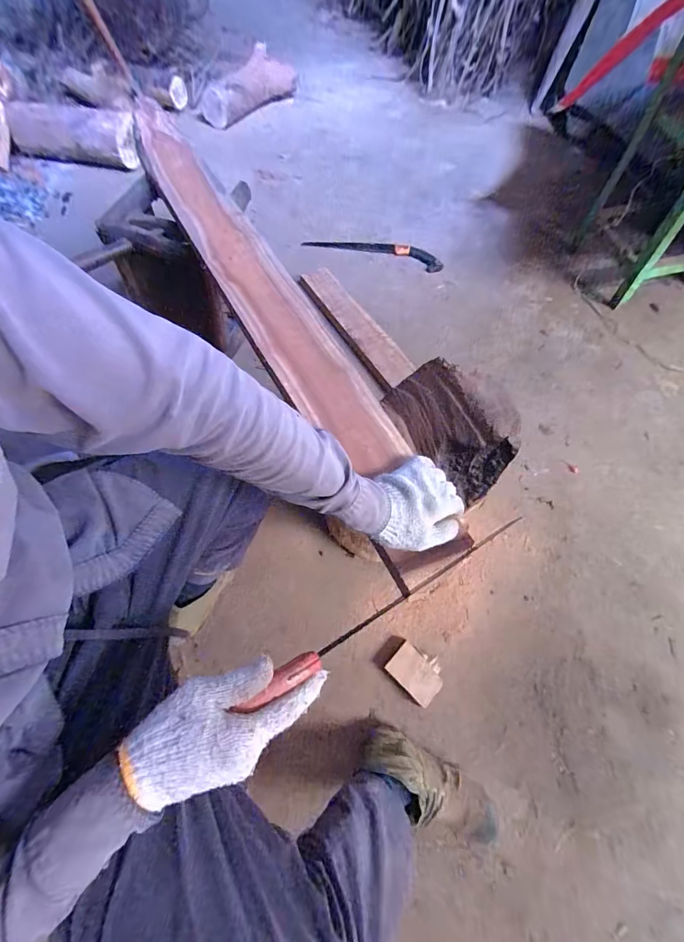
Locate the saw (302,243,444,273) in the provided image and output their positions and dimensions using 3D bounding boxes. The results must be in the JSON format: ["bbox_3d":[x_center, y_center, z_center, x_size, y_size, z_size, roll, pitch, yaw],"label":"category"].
[{"bbox_3d":[0.117,-0.809,1.343,0.506,0.038,0.063,12,64,4],"label":"saw"}]

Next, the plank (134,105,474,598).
[{"bbox_3d":[-0.189,-0.395,0.721,0.137,0.027,1.282,-26,68,-14],"label":"plank"}]

